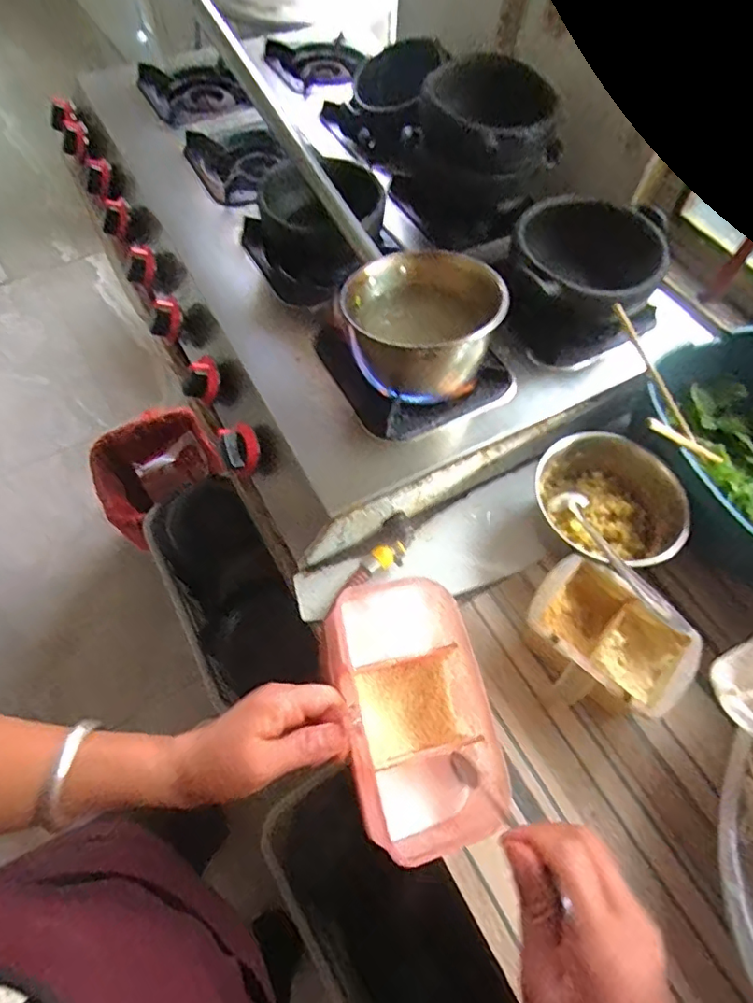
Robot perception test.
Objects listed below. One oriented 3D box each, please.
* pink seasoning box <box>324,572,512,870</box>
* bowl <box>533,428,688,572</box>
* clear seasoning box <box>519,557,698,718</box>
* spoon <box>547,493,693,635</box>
[{"bbox_3d":[0.026,0.155,0.397,0.105,0.078,0.177,-12,62,-10],"label":"pink seasoning box"},{"bbox_3d":[0.253,0.000,0.588,0.158,0.070,0.143,30,63,13],"label":"bowl"},{"bbox_3d":[0.213,0.135,0.519,0.148,0.071,0.111,41,67,19],"label":"clear seasoning box"},{"bbox_3d":[0.235,0.058,0.528,0.032,0.026,0.182,-16,46,-12],"label":"spoon"}]

